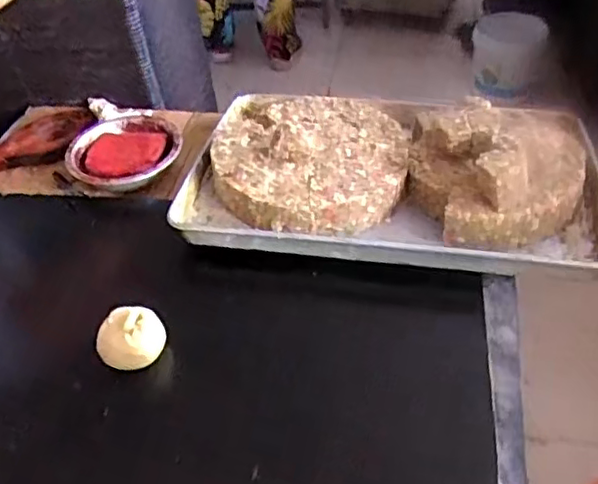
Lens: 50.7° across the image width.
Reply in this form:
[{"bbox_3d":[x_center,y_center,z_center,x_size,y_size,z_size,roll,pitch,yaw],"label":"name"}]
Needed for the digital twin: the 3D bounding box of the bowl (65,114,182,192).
[{"bbox_3d":[-0.282,-0.140,1.043,0.180,0.046,0.188,-2,44,2],"label":"bowl"}]

